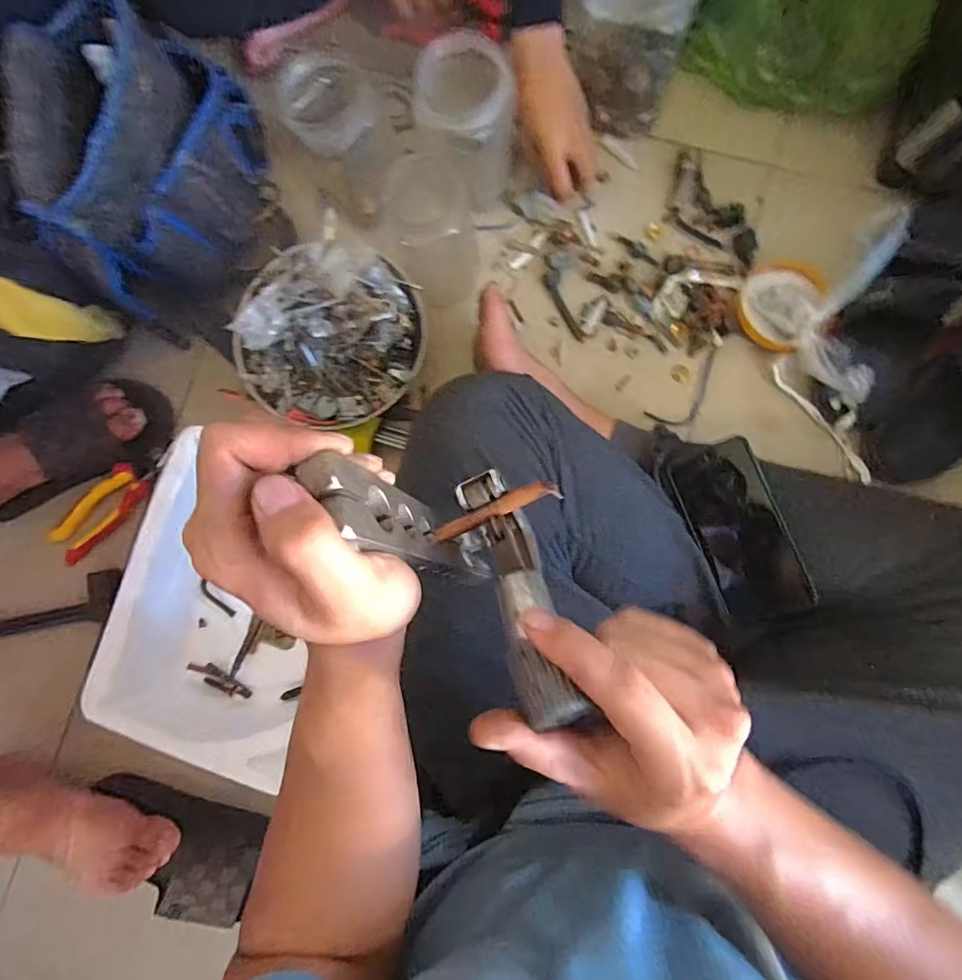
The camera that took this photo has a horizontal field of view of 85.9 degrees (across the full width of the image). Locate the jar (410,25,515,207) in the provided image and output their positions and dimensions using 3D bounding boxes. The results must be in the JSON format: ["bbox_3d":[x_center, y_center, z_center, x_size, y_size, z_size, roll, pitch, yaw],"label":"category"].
[{"bbox_3d":[-0.014,-0.393,0.556,0.097,0.115,0.110,9,86,4],"label":"jar"}]

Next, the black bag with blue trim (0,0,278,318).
[{"bbox_3d":[-0.349,-0.353,0.554,0.178,0.160,0.273,-7,85,3],"label":"black bag with blue trim"}]

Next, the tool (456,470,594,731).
[{"bbox_3d":[0.016,0.048,0.250,0.034,0.027,0.123,-19,55,2],"label":"tool"}]

